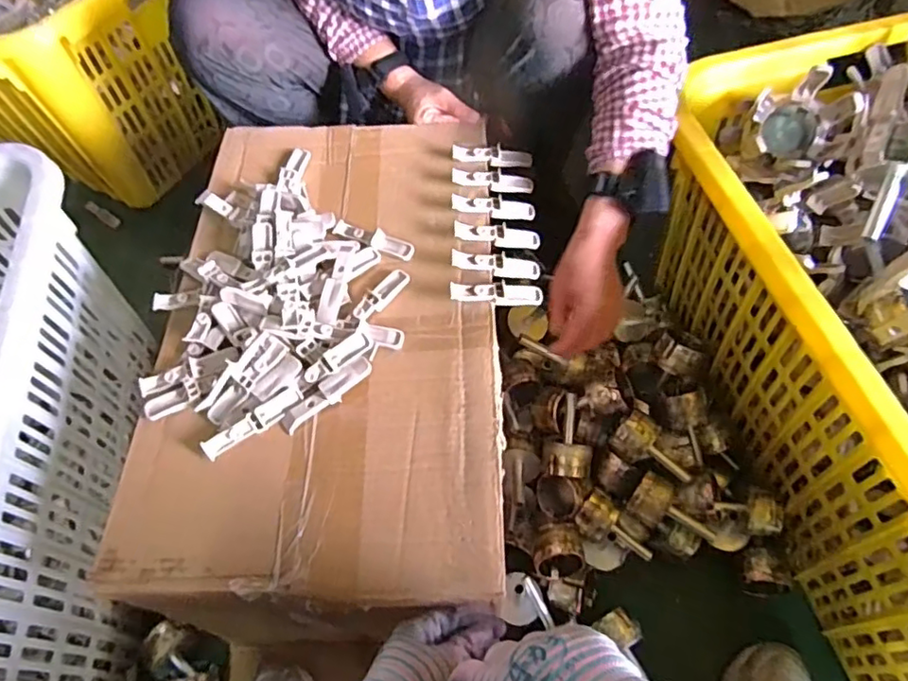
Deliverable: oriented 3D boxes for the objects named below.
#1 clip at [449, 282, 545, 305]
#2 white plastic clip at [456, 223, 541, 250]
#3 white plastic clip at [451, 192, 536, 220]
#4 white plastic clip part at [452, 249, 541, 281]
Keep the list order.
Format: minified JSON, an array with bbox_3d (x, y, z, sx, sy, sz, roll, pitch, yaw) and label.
[{"bbox_3d":[0.048,-0.051,0.649,0.101,0.015,0.026,2,58,-9],"label":"clip"},{"bbox_3d":[0.053,-0.123,0.695,0.104,0.016,0.025,6,57,-15],"label":"white plastic clip"},{"bbox_3d":[0.050,-0.162,0.716,0.104,0.015,0.025,4,57,-13],"label":"white plastic clip"},{"bbox_3d":[0.049,-0.086,0.673,0.102,0.016,0.023,7,58,-13],"label":"white plastic clip part"}]

